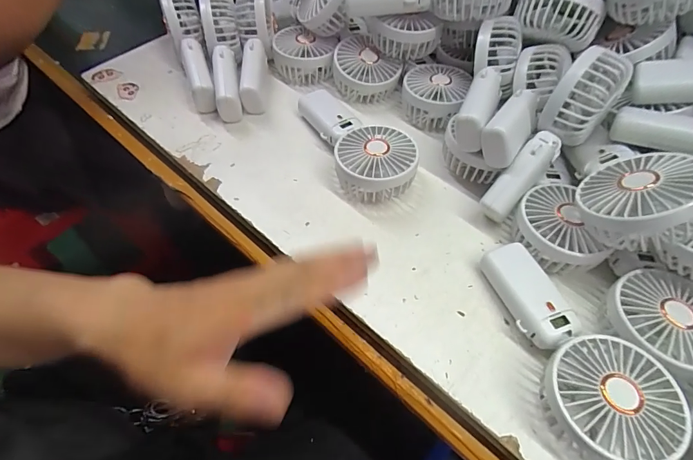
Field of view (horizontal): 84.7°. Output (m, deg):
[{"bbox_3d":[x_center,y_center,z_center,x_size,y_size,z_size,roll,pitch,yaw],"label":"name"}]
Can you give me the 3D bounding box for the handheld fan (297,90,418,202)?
[{"bbox_3d":[0.012,-0.101,0.425,0.085,0.046,0.170,-18,58,-12],"label":"handheld fan"}]

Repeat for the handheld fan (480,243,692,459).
[{"bbox_3d":[0.181,0.088,0.305,0.083,0.048,0.173,-7,56,-5],"label":"handheld fan"}]

